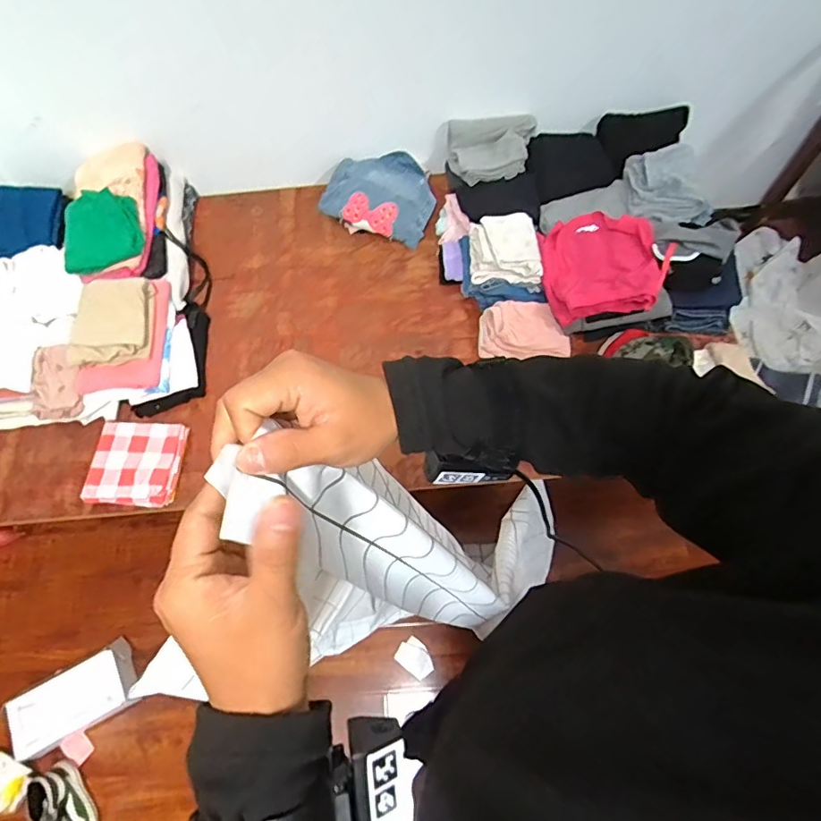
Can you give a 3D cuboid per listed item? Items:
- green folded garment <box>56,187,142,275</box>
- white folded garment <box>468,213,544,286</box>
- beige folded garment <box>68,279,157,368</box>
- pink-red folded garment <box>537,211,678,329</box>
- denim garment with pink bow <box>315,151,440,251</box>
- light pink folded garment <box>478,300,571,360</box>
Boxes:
[{"bbox_3d":[-0.715,-0.417,1.175,0.171,0.075,0.157,-16,67,-7],"label":"green folded garment"},{"bbox_3d":[0.210,-0.356,1.135,0.149,0.048,0.158,-1,66,-1],"label":"white folded garment"},{"bbox_3d":[-0.665,-0.206,1.140,0.177,0.049,0.203,-6,66,-3],"label":"beige folded garment"},{"bbox_3d":[0.422,-0.308,1.080,0.232,0.069,0.243,-9,62,12],"label":"pink-red folded garment"},{"bbox_3d":[-0.076,-0.541,1.299,0.276,0.101,0.202,21,68,9],"label":"denim garment with pink bow"},{"bbox_3d":[0.253,-0.178,1.143,0.194,0.050,0.114,0,66,0],"label":"light pink folded garment"}]

